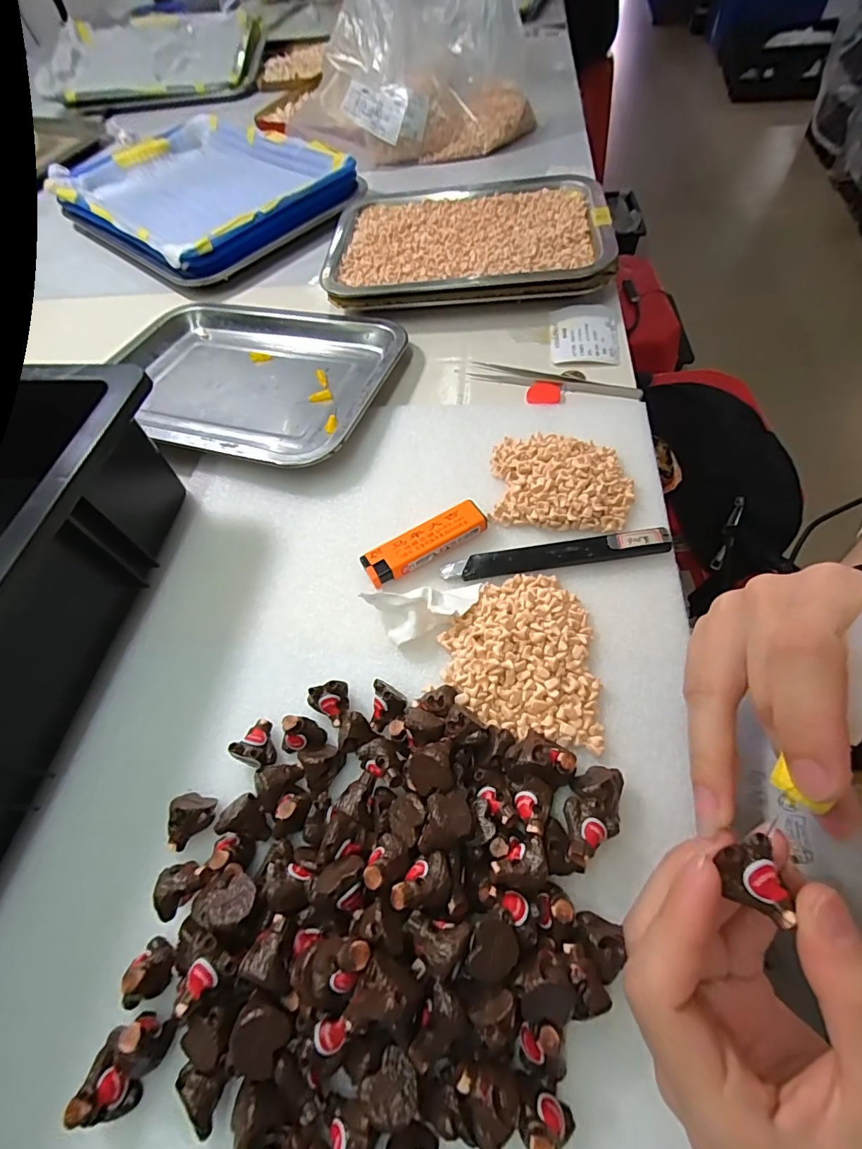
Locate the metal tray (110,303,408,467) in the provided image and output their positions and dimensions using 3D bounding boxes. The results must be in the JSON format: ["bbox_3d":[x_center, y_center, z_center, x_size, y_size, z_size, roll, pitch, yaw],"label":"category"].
[{"bbox_3d":[-0.158,-0.169,0.399,0.248,0.030,0.182,15,63,15],"label":"metal tray"}]

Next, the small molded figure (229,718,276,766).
[{"bbox_3d":[-0.085,0.085,0.236,0.020,0.018,0.021,-3,60,5],"label":"small molded figure"}]

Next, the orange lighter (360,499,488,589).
[{"bbox_3d":[-0.003,-0.019,0.293,0.079,0.015,0.024,-28,61,-9],"label":"orange lighter"}]

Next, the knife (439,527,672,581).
[{"bbox_3d":[0.073,-0.014,0.279,0.131,0.011,0.017,-7,60,3],"label":"knife"}]

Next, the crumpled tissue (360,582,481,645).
[{"bbox_3d":[-0.003,0.021,0.264,0.064,0.018,0.029,-12,60,0],"label":"crumpled tissue"}]

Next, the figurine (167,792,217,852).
[{"bbox_3d":[-0.113,0.114,0.222,0.020,0.014,0.024,-15,60,-3],"label":"figurine"}]

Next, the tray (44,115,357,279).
[{"bbox_3d":[-0.286,-0.472,0.571,0.363,0.042,0.247,37,70,23],"label":"tray"}]

